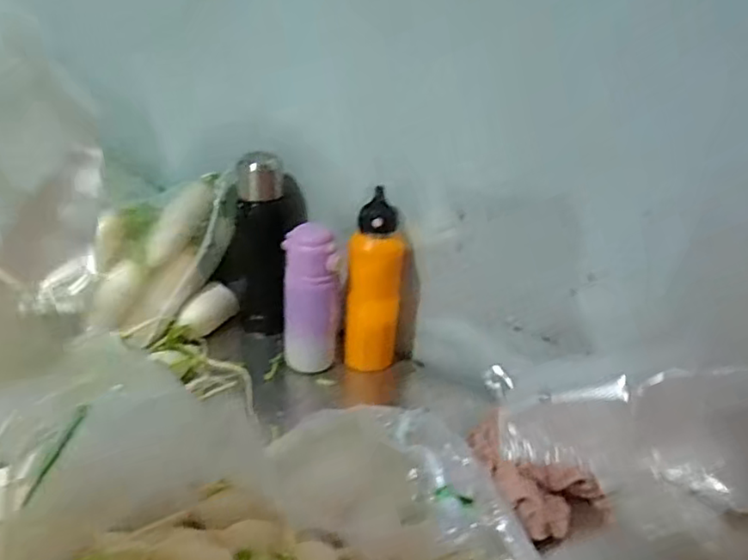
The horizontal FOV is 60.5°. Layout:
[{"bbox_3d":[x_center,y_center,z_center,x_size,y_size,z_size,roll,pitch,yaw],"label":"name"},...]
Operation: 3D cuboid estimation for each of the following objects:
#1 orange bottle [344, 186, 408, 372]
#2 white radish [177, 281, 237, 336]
[{"bbox_3d":[0.001,0.006,0.895,0.079,0.245,0.066,6,30,1],"label":"orange bottle"},{"bbox_3d":[-0.249,0.046,0.968,0.046,0.047,0.094,16,32,19],"label":"white radish"}]

